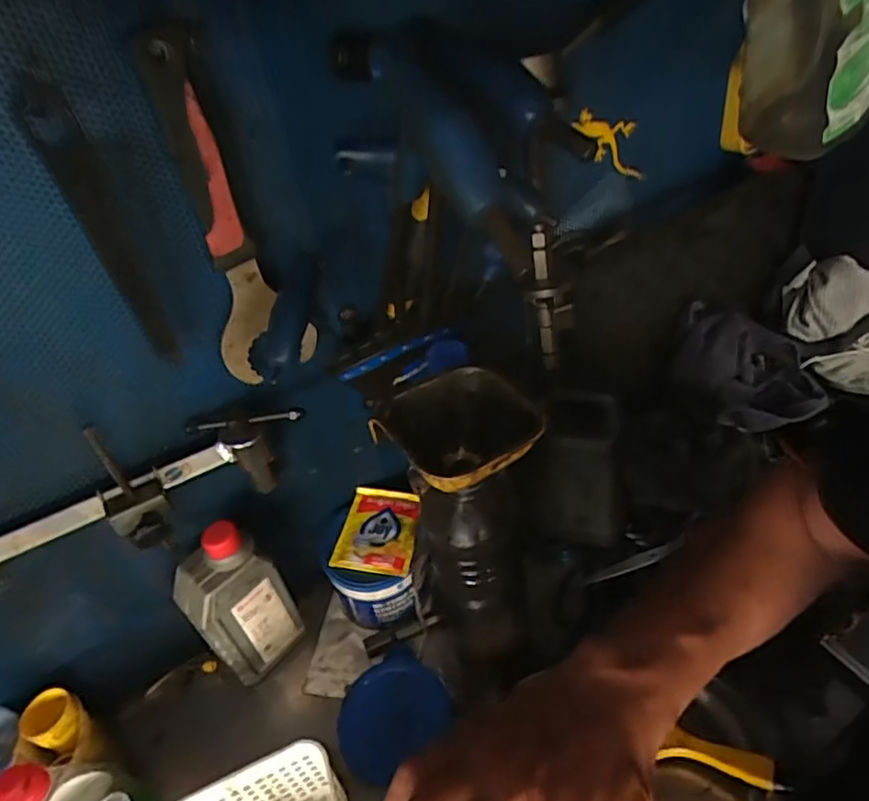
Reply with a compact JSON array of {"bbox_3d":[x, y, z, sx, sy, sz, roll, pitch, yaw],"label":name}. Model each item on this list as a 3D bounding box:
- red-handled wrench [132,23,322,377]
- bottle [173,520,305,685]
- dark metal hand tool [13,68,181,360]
[{"bbox_3d":[-0.142,-0.122,0.417,0.068,0.242,0.018,-20,41,-10],"label":"red-handled wrench"},{"bbox_3d":[-0.186,0.190,0.557,0.085,0.170,0.055,-33,45,-24],"label":"bottle"},{"bbox_3d":[-0.216,-0.106,0.386,0.029,0.186,0.017,-31,44,-22],"label":"dark metal hand tool"}]

